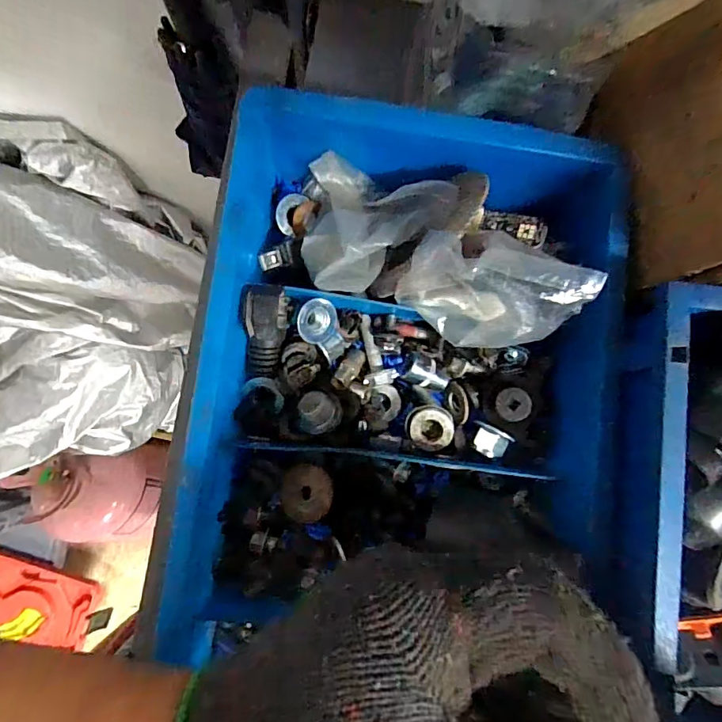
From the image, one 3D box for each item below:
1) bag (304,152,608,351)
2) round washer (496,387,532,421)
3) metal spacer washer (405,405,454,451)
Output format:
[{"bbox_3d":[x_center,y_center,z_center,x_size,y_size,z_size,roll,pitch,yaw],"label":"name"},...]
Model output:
[{"bbox_3d":[0.030,-0.055,0.243,0.161,0.038,0.070,31,84,22],"label":"bag"},{"bbox_3d":[0.083,0.024,0.258,0.018,0.004,0.018,-1,87,17],"label":"round washer"},{"bbox_3d":[0.038,0.038,0.266,0.025,0.008,0.025,0,86,-3],"label":"metal spacer washer"}]

